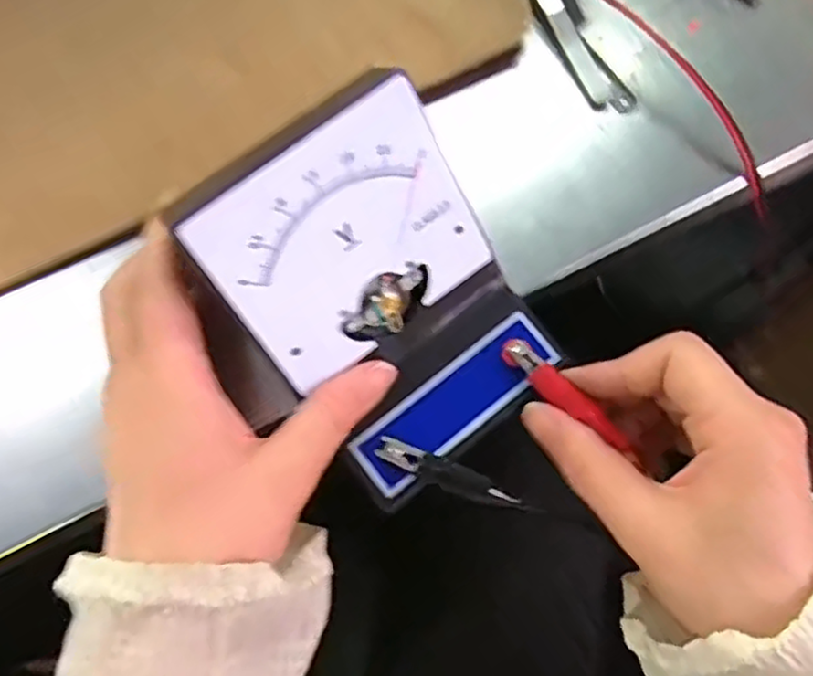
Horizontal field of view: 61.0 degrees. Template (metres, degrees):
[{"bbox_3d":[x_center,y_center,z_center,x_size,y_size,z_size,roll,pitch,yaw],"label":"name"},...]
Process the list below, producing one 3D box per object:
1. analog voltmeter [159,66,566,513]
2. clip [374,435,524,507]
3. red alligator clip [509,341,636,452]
[{"bbox_3d":[-0.010,-0.011,0.252,0.105,0.092,0.108,-38,75,-10],"label":"analog voltmeter"},{"bbox_3d":[0.016,0.051,0.259,0.057,0.005,0.010,24,74,-5],"label":"clip"},{"bbox_3d":[0.063,0.024,0.267,0.060,0.005,0.012,41,78,4],"label":"red alligator clip"}]

